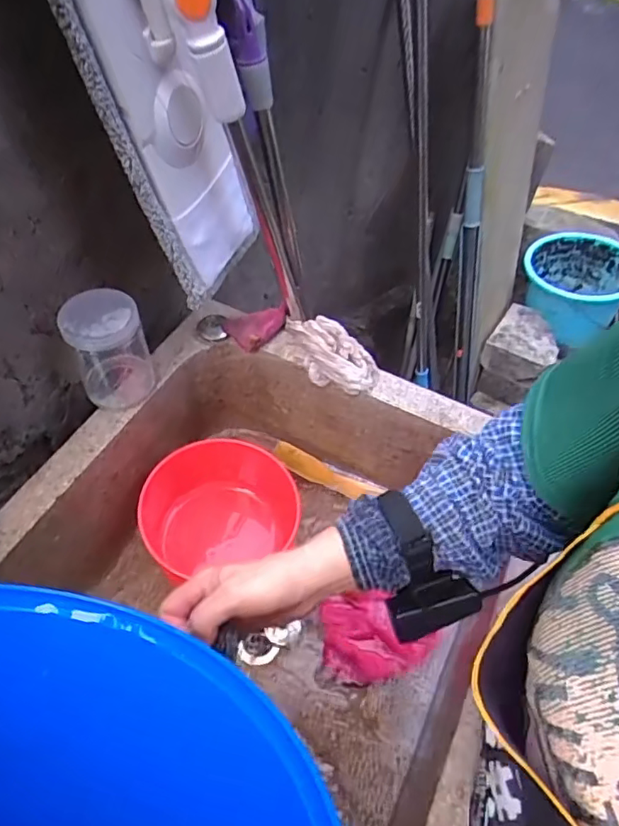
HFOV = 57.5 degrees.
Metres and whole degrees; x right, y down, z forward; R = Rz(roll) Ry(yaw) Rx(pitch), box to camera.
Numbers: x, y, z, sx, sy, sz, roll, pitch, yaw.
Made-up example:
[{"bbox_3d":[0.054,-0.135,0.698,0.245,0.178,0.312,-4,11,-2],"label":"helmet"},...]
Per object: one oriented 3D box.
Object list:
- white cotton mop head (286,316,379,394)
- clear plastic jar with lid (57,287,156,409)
[{"bbox_3d":[0.021,-0.082,0.733,0.147,0.057,0.056,28,56,18],"label":"white cotton mop head"},{"bbox_3d":[-0.229,-0.073,0.653,0.082,0.123,0.068,-18,55,-16],"label":"clear plastic jar with lid"}]

